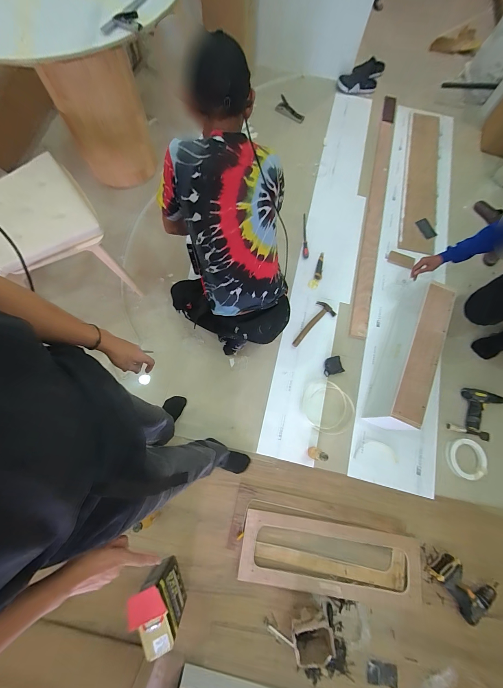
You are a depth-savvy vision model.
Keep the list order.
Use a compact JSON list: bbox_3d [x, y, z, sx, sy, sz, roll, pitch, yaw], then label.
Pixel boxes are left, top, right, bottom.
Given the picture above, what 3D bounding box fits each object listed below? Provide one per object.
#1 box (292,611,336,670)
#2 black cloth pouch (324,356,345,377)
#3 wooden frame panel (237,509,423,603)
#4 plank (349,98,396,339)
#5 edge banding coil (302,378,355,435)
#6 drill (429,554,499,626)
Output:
[{"bbox_3d":[0.220,1.068,1.021,0.148,0.106,0.144,-8,75,-4],"label":"box"},{"bbox_3d":[0.395,0.108,1.350,0.091,0.018,0.083,-14,75,-5],"label":"black cloth pouch"},{"bbox_3d":[0.326,0.873,1.123,0.732,0.031,0.249,9,74,1],"label":"wooden frame panel"},{"bbox_3d":[0.721,-0.802,1.614,0.095,0.033,1.658,10,76,14],"label":"plank"},{"bbox_3d":[0.350,0.294,1.290,0.227,0.020,0.253,-41,79,-12],"label":"edge banding coil"},{"bbox_3d":[0.854,0.948,1.096,0.187,0.069,0.226,-37,78,-11],"label":"drill"}]

